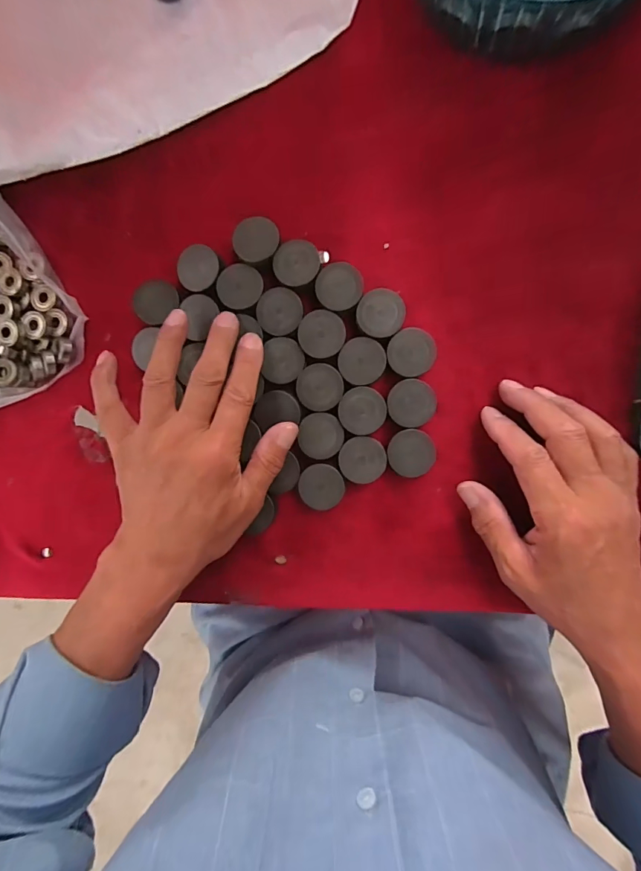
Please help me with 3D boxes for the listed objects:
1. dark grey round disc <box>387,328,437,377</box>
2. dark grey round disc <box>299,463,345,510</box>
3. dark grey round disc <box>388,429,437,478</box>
[{"bbox_3d":[0.063,-0.057,0.293,0.031,0.011,0.032,1,94,8],"label":"dark grey round disc"},{"bbox_3d":[0.001,0.037,0.300,0.031,0.004,0.032,1,94,8],"label":"dark grey round disc"},{"bbox_3d":[0.063,0.012,0.295,0.031,0.014,0.032,1,94,8],"label":"dark grey round disc"}]

